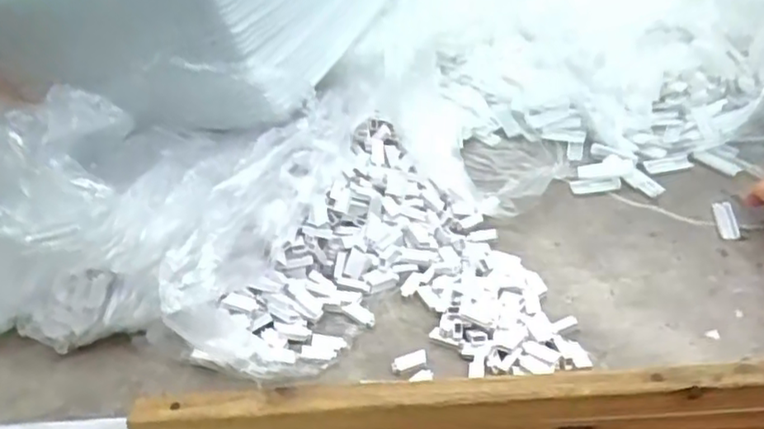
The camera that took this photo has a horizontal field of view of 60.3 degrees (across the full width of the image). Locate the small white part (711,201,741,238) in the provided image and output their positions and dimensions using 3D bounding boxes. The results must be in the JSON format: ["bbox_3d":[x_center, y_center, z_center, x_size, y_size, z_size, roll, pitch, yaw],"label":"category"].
[{"bbox_3d":[0.277,0.004,0.528,0.012,0.009,0.036,-2,54,2],"label":"small white part"}]

